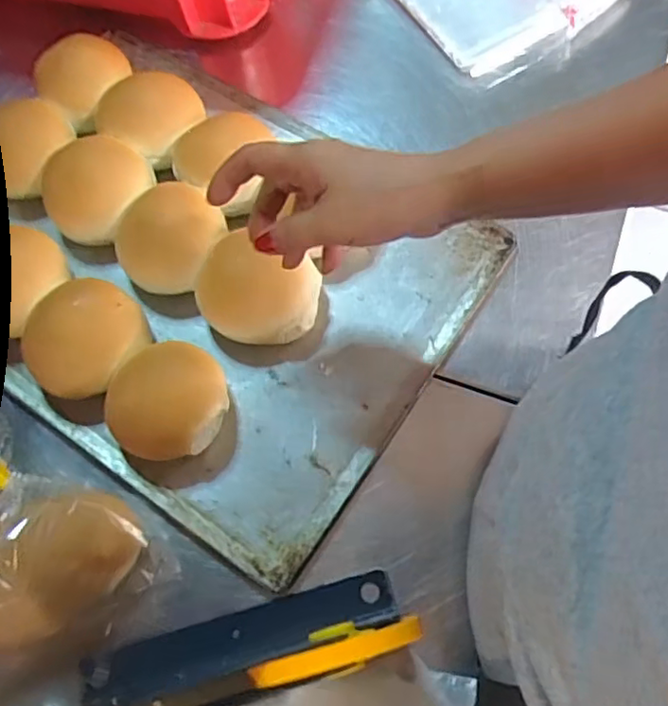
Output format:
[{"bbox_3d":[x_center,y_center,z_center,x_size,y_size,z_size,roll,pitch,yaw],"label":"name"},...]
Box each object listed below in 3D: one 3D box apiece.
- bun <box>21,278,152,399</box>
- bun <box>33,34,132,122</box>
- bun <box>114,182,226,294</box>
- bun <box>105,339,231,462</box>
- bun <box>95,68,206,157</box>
[{"bbox_3d":[-0.190,-0.012,0.467,0.090,0.051,0.078,-40,73,-11],"label":"bun"},{"bbox_3d":[-0.222,-0.244,0.556,0.078,0.043,0.076,-1,70,2],"label":"bun"},{"bbox_3d":[-0.129,-0.089,0.496,0.073,0.048,0.088,32,75,13],"label":"bun"},{"bbox_3d":[-0.116,0.033,0.444,0.075,0.057,0.087,8,71,5],"label":"bun"},{"bbox_3d":[-0.157,-0.211,0.541,0.075,0.046,0.082,-1,70,2],"label":"bun"}]

